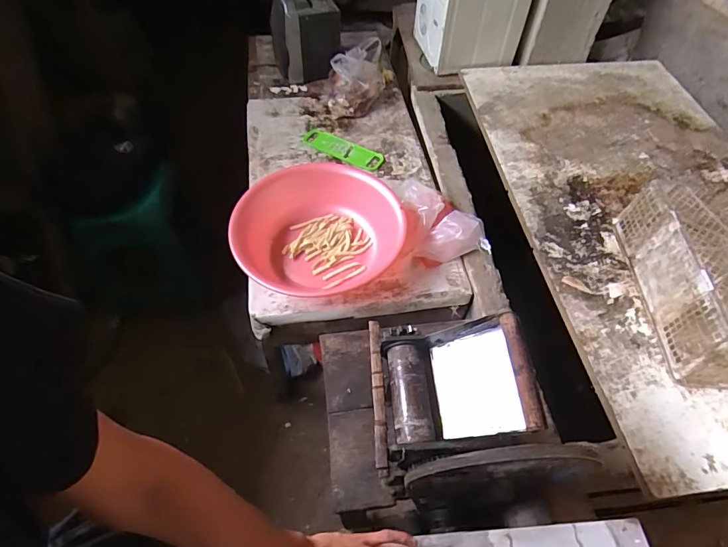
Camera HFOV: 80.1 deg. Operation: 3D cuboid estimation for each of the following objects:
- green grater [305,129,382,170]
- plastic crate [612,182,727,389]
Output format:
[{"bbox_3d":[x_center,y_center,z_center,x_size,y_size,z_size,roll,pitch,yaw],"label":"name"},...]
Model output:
[{"bbox_3d":[-0.068,-0.386,1.343,0.255,0.019,0.086,31,52,21],"label":"green grater"},{"bbox_3d":[0.815,0.009,0.956,0.329,0.166,0.451,4,55,1],"label":"plastic crate"}]

